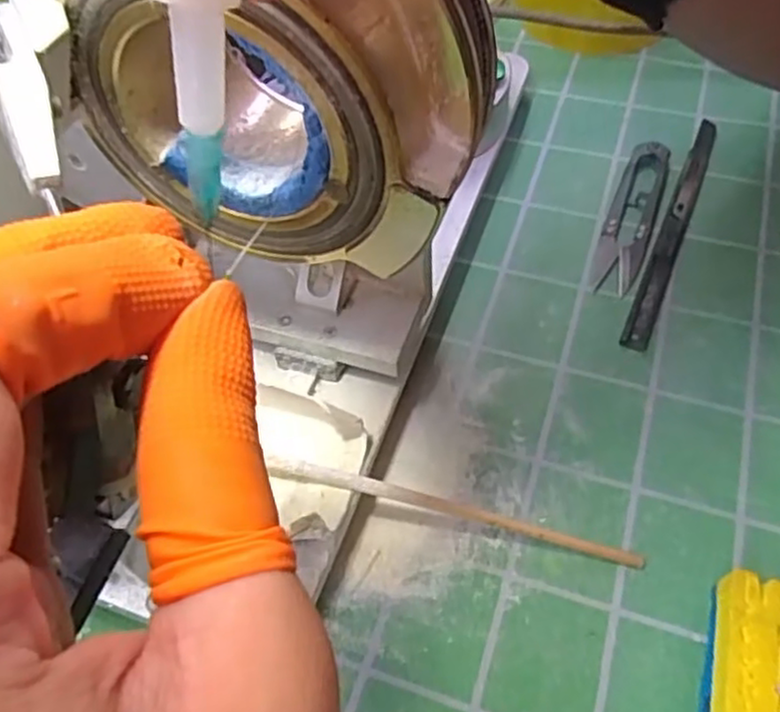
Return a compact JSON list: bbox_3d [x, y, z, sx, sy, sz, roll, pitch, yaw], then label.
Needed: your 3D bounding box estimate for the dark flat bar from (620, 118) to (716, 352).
[{"bbox_3d":[0.142,-0.066,0.349,0.011,0.008,0.159,20,59,17],"label":"dark flat bar"}]

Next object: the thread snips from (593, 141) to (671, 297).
[{"bbox_3d":[0.121,-0.071,0.352,0.022,0.009,0.099,18,58,15],"label":"thread snips"}]

